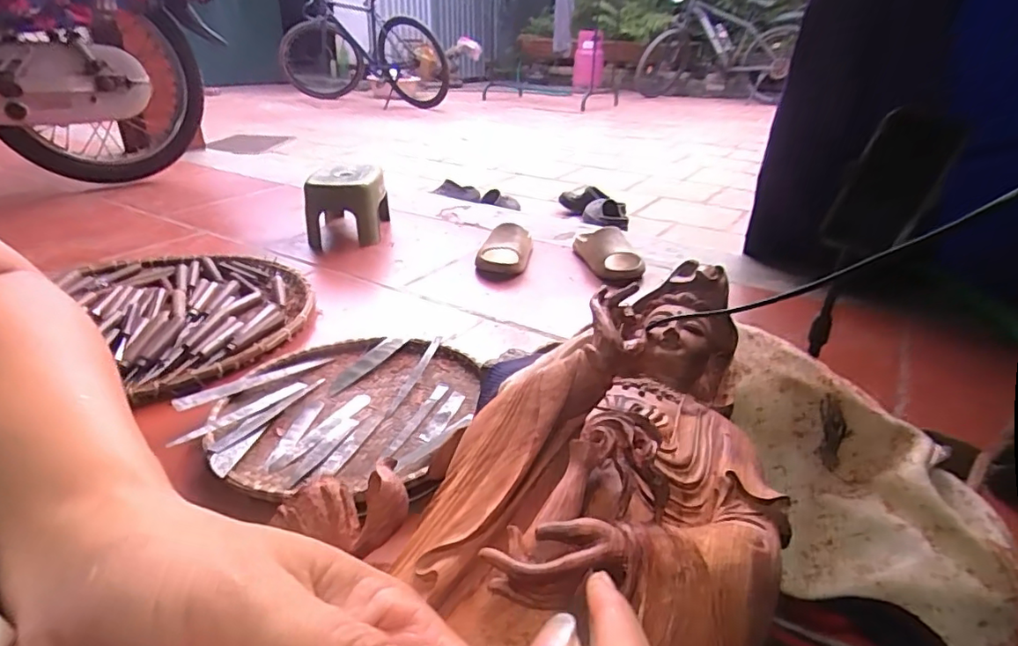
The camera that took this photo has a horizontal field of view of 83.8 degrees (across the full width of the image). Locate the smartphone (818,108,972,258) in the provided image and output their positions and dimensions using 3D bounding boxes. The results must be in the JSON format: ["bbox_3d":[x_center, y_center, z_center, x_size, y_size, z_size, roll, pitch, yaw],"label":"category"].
[{"bbox_3d":[0.413,-0.148,0.614,0.081,0.153,0.009,32,18,26],"label":"smartphone"}]

